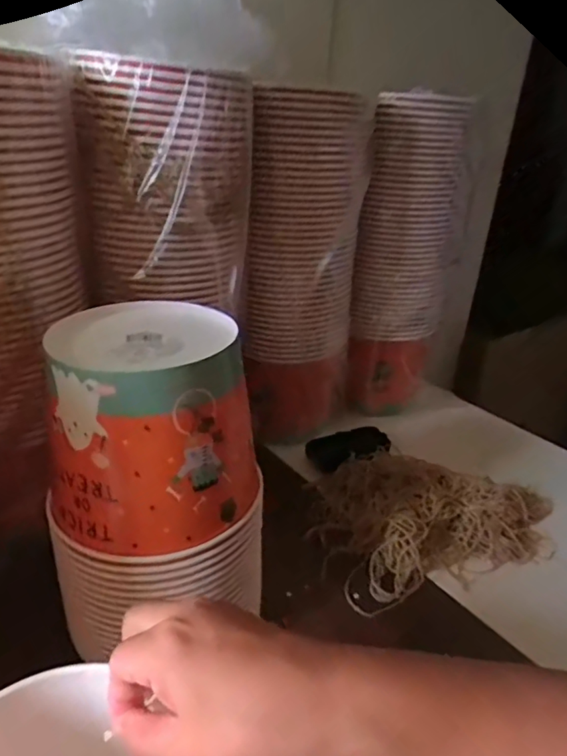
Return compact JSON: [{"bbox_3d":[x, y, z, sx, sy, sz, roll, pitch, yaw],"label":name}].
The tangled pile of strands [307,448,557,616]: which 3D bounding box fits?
[{"bbox_3d":[0.178,0.145,0.586,0.277,0.047,0.185,-5,29,-15],"label":"tangled pile of strands"}]

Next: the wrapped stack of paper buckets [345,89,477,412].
[{"bbox_3d":[0.152,-0.131,0.674,0.120,0.390,0.143,11,29,13],"label":"wrapped stack of paper buckets"}]

